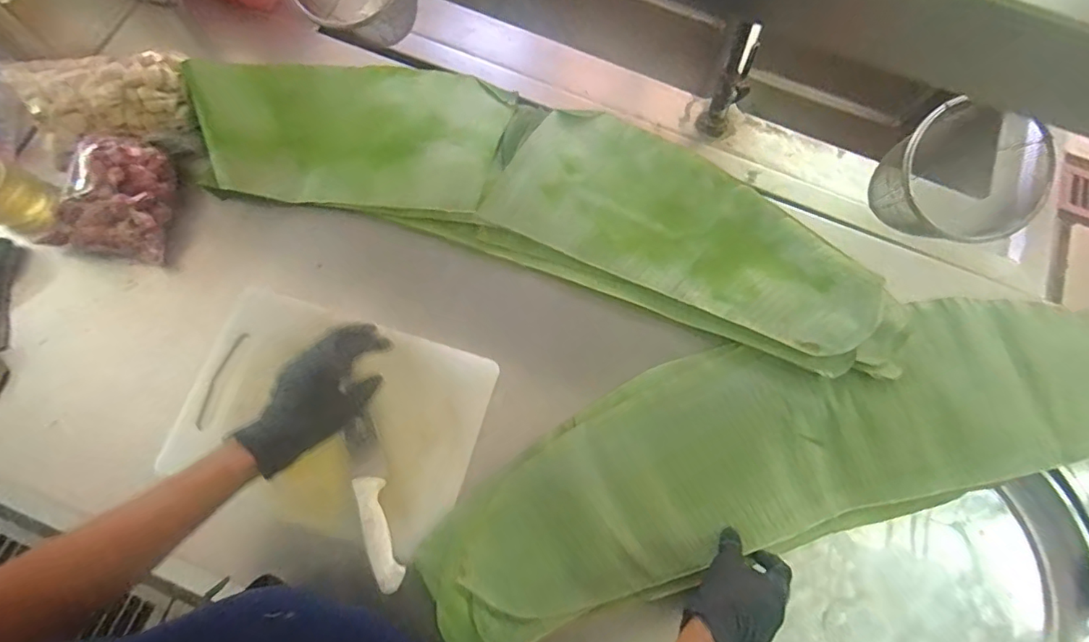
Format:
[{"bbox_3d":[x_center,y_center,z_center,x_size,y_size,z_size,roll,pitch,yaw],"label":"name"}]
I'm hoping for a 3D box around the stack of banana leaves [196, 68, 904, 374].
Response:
[{"bbox_3d":[-0.007,-0.184,0.688,0.884,0.050,0.262,17,78,2],"label":"stack of banana leaves"}]

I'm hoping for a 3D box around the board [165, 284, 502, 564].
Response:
[{"bbox_3d":[-0.253,0.121,0.603,0.336,0.026,0.249,17,78,3],"label":"board"}]

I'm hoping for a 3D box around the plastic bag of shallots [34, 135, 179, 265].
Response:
[{"bbox_3d":[-0.549,-0.159,0.644,0.137,0.069,0.145,8,76,1],"label":"plastic bag of shallots"}]

